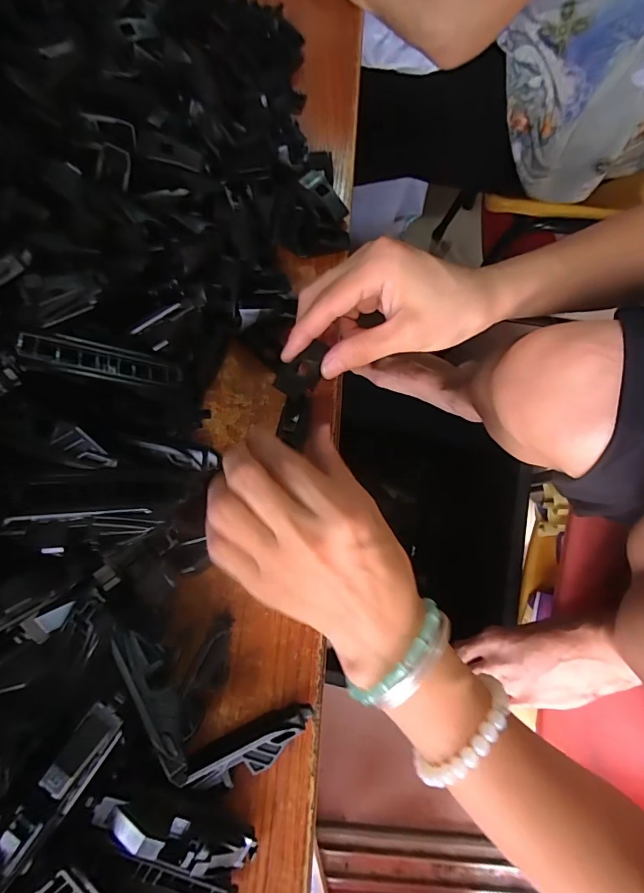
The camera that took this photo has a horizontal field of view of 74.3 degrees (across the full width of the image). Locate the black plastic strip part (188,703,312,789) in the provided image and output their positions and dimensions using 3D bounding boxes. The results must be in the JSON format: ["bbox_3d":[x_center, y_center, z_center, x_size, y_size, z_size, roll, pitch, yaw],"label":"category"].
[{"bbox_3d":[-0.035,0.153,0.218,0.063,0.021,0.022,-22,74,-7],"label":"black plastic strip part"}]

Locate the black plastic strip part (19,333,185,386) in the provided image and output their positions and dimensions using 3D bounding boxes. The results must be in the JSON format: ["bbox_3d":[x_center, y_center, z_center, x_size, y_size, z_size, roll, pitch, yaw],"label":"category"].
[{"bbox_3d":[-0.114,-0.044,0.223,0.074,0.006,0.018,9,70,-31],"label":"black plastic strip part"}]

